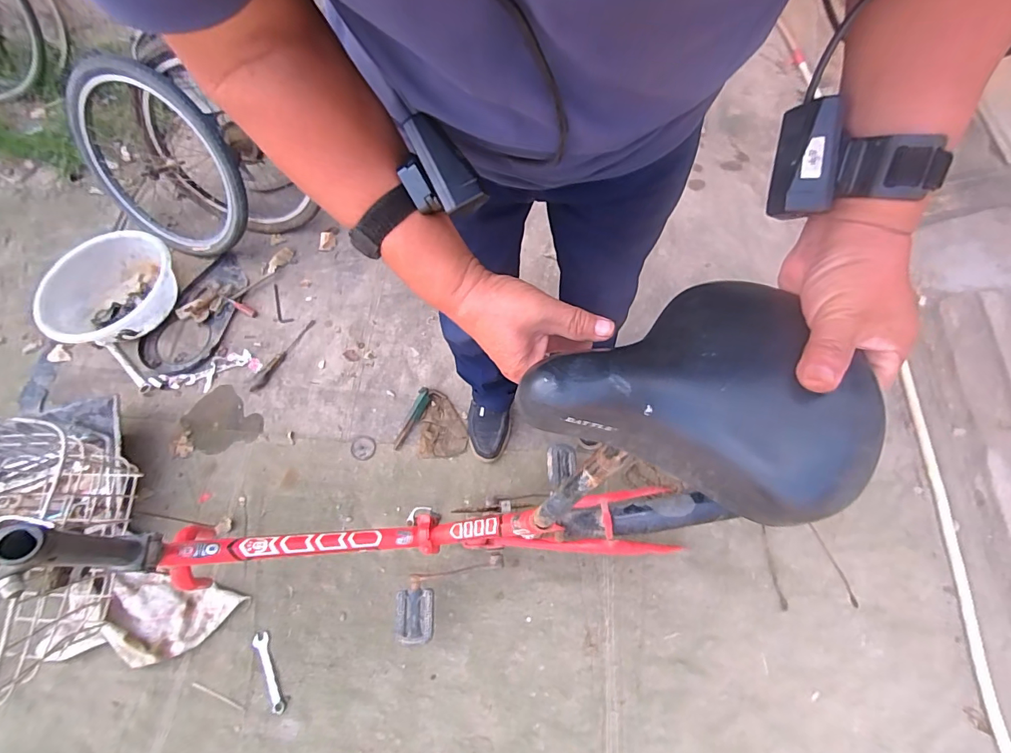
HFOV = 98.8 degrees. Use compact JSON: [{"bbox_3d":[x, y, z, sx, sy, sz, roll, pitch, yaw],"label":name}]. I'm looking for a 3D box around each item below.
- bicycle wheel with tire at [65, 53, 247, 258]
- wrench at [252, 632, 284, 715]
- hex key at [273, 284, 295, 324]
[{"bbox_3d":[-0.917,-0.535,1.143,0.462,0.489,0.075,37,37,-21],"label":"bicycle wheel with tire"},{"bbox_3d":[-0.485,0.607,0.888,0.032,0.007,0.153,-25,68,-10],"label":"wrench"},{"bbox_3d":[-0.645,-0.208,1.244,0.036,0.012,0.118,-18,88,-6],"label":"hex key"}]

